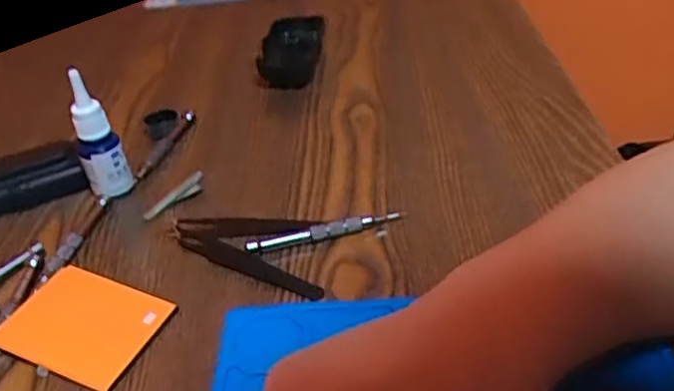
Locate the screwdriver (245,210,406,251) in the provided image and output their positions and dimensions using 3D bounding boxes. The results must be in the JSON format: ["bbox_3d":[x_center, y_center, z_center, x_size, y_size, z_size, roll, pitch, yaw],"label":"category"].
[{"bbox_3d":[-0.007,0.022,0.426,0.102,0.013,0.010,-13,37,-10],"label":"screwdriver"}]

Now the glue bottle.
[{"bbox_3d":[-0.169,-0.040,0.462,0.027,0.091,0.020,-33,44,-32],"label":"glue bottle"}]

